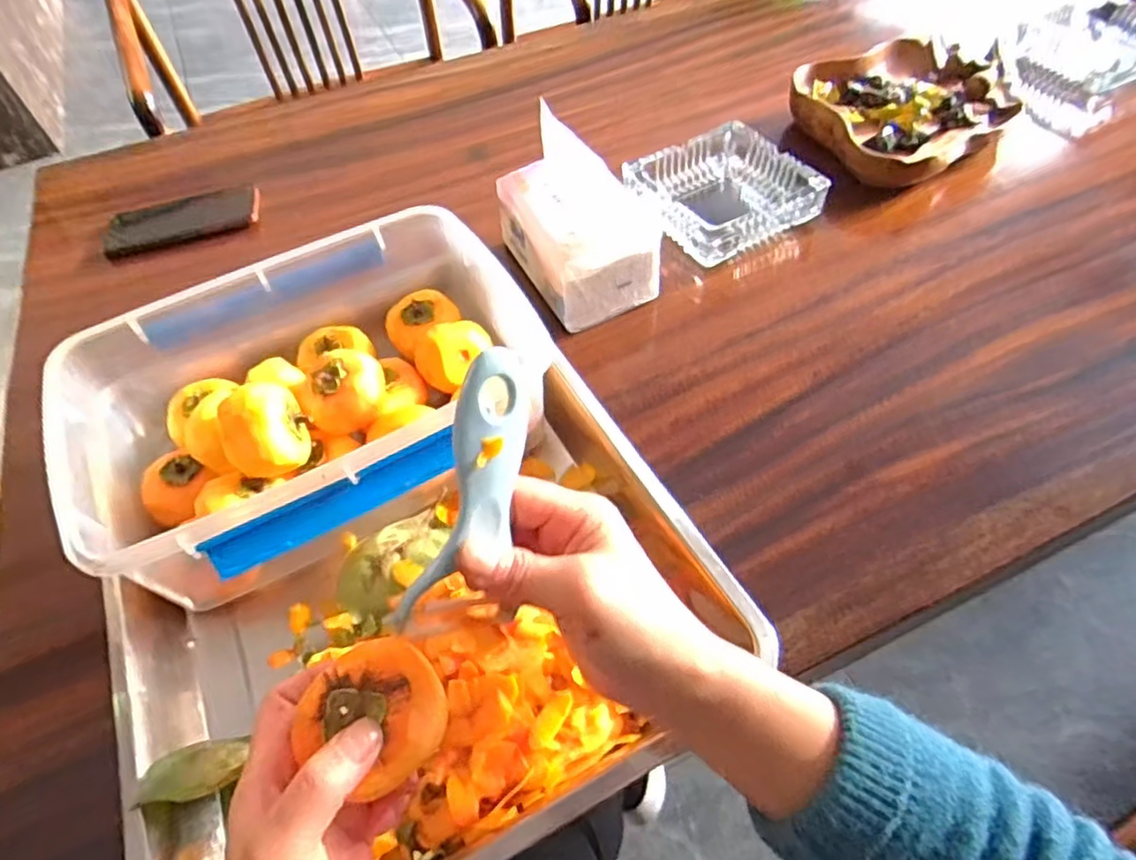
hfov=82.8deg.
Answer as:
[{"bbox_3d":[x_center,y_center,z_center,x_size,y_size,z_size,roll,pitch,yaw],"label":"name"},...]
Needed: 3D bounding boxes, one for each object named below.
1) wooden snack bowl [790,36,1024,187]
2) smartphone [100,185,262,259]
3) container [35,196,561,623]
[{"bbox_3d":[0.390,-0.371,0.749,0.270,0.063,0.203,-32,58,-17],"label":"wooden snack bowl"},{"bbox_3d":[-0.436,-0.242,0.734,0.168,0.010,0.086,-17,55,-7],"label":"smartphone"},{"bbox_3d":[-0.188,-0.030,0.475,0.308,0.098,0.250,-28,57,-14],"label":"container"}]

